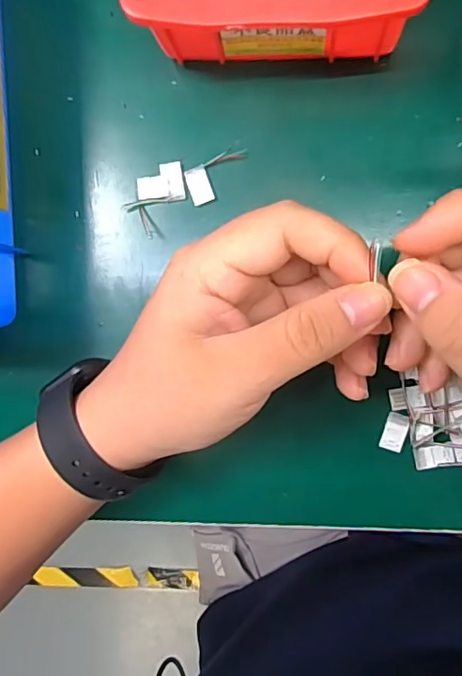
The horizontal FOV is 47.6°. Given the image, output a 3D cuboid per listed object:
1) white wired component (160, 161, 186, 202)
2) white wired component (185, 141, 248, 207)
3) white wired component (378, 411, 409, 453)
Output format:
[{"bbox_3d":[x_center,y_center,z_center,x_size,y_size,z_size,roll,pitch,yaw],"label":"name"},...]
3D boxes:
[{"bbox_3d":[-0.032,-0.087,0.290,0.011,0.004,0.020,-9,93,8],"label":"white wired component"},{"bbox_3d":[-0.007,-0.090,0.288,0.038,0.004,0.020,-29,90,9],"label":"white wired component"},{"bbox_3d":[0.088,0.051,0.282,0.011,0.004,0.021,18,97,6],"label":"white wired component"}]

